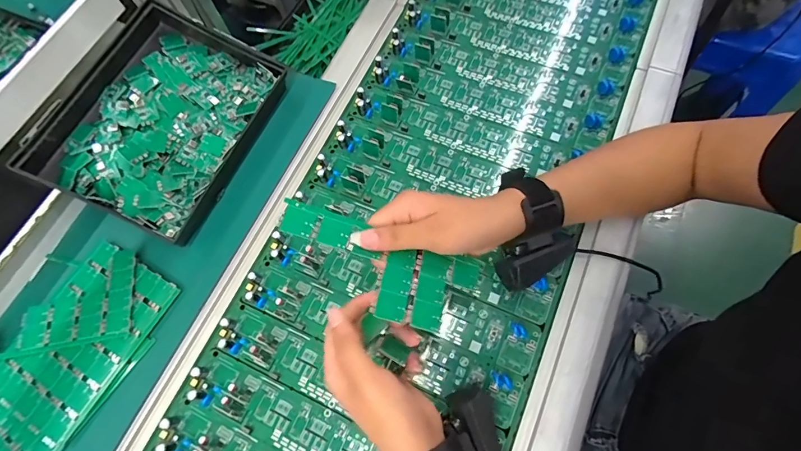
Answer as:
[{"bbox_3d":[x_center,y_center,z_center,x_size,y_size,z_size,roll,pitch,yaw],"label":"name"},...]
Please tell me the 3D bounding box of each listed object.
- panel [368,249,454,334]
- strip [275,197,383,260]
[{"bbox_3d":[0.010,0.046,0.305,0.054,0.004,0.059,17,64,-10],"label":"panel"},{"bbox_3d":[-0.051,0.002,0.299,0.077,0.004,0.025,18,72,-9],"label":"strip"}]

